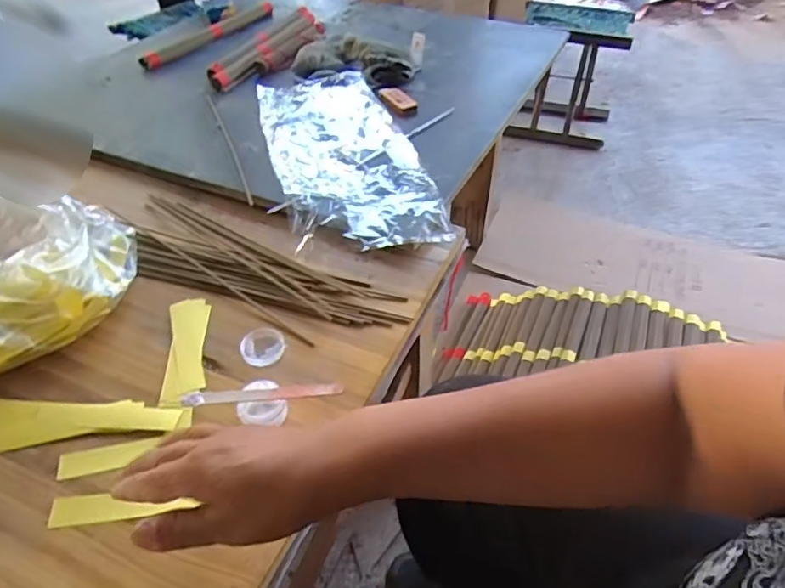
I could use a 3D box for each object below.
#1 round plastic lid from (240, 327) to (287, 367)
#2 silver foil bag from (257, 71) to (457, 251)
[{"bbox_3d":[-0.115,0.045,0.484,0.036,0.009,0.041,1,44,2],"label":"round plastic lid"},{"bbox_3d":[-0.067,-0.186,0.689,0.169,0.032,0.393,-12,45,-12],"label":"silver foil bag"}]

